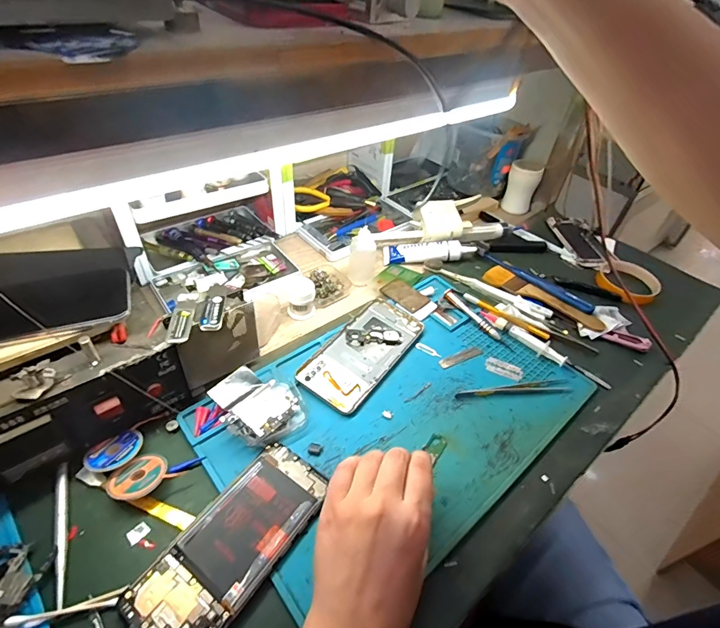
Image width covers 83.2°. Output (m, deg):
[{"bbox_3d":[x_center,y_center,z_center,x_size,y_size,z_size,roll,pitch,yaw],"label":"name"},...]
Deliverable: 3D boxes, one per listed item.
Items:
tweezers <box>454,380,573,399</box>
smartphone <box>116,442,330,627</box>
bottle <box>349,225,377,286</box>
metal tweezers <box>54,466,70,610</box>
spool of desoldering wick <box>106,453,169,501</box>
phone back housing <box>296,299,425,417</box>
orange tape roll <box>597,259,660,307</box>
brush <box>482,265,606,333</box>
[{"bbox_3d":[0.169,0.083,0.441,0.130,0.004,0.016,-4,45,-10],"label":"tweezers"},{"bbox_3d":[-0.095,0.174,0.316,0.072,0.012,0.156,29,48,22],"label":"smartphone"},{"bbox_3d":[0.004,-0.078,0.559,0.035,0.075,0.033,7,44,1],"label":"bottle"},{"bbox_3d":[-0.232,0.167,0.315,0.009,0.004,0.109,-15,48,-21],"label":"metal tweezers"},{"bbox_3d":[-0.187,0.137,0.343,0.045,0.004,0.048,-7,25,3],"label":"spool of desoldering wick"},{"bbox_3d":[0.005,0.040,0.469,0.076,0.011,0.164,29,48,22],"label":"phone back housing"},{"bbox_3d":[0.400,-0.048,0.602,0.093,0.017,0.078,-31,55,-32],"label":"orange tape roll"},{"bbox_3d":[0.252,-0.024,0.557,0.162,0.011,0.043,33,50,26],"label":"brush"}]

